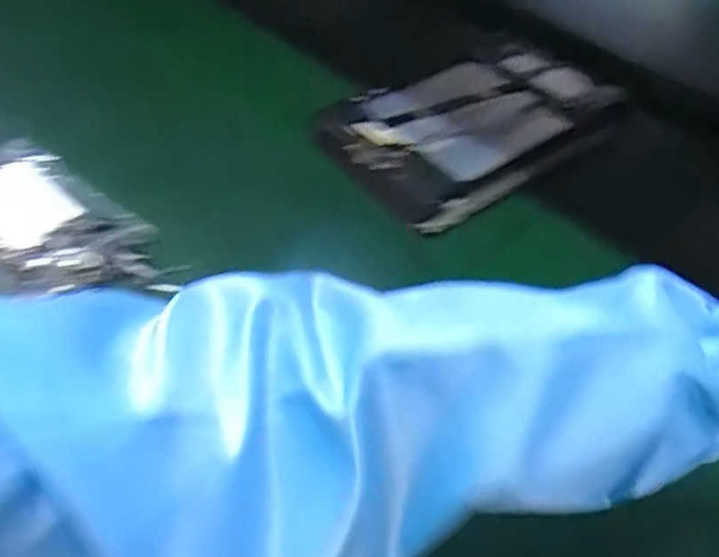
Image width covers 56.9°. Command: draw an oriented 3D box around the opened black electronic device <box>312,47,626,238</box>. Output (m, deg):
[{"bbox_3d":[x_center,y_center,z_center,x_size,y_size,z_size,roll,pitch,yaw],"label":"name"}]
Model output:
[{"bbox_3d":[0.099,-0.138,0.575,0.262,0.029,0.164,-28,54,-24],"label":"opened black electronic device"}]

